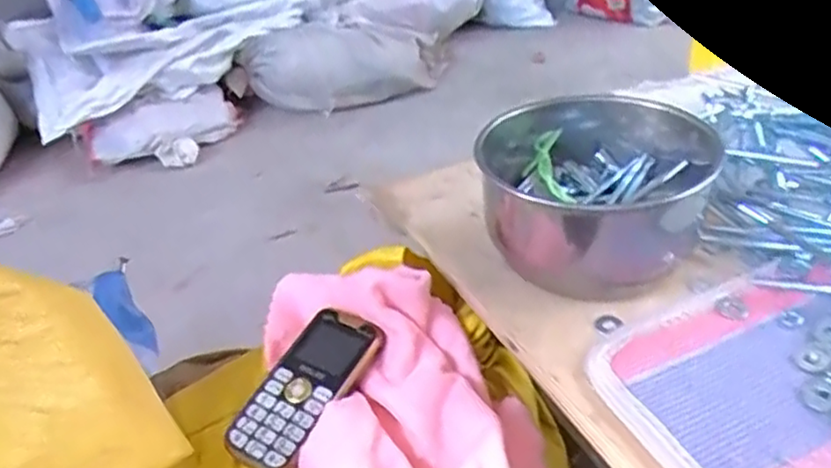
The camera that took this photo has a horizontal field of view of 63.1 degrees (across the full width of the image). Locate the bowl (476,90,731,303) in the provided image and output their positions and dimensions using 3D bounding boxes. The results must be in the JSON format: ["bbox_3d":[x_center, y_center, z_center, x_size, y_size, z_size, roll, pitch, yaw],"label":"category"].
[{"bbox_3d":[0.134,-0.041,0.519,0.157,0.094,0.164,-4,34,3],"label":"bowl"}]

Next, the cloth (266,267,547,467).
[{"bbox_3d":[-0.006,0.111,0.464,0.155,0.079,0.245,-16,37,-14],"label":"cloth"}]

